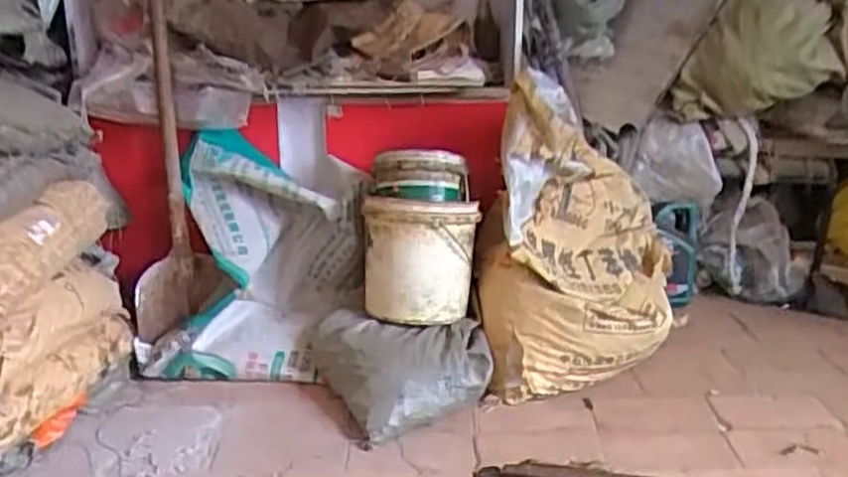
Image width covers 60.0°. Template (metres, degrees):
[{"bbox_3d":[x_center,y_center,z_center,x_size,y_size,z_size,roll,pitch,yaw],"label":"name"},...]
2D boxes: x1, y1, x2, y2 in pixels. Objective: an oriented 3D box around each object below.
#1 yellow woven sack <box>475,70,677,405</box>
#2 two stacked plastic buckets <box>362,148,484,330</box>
[{"bbox_3d":[0.357,-0.015,1.694,0.445,0.547,0.625,4,18,10],"label":"yellow woven sack"},{"bbox_3d":[-0.008,-0.010,1.637,0.248,0.330,0.238,1,18,2],"label":"two stacked plastic buckets"}]

